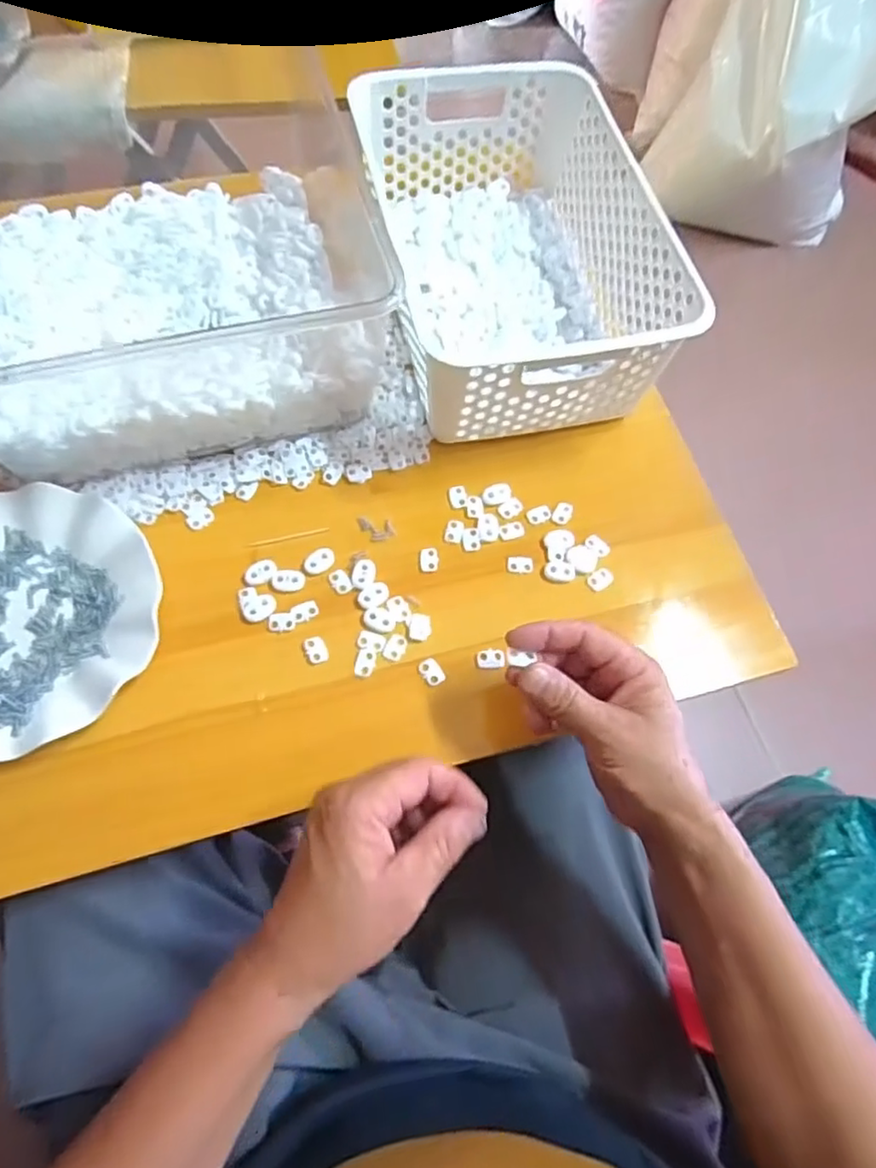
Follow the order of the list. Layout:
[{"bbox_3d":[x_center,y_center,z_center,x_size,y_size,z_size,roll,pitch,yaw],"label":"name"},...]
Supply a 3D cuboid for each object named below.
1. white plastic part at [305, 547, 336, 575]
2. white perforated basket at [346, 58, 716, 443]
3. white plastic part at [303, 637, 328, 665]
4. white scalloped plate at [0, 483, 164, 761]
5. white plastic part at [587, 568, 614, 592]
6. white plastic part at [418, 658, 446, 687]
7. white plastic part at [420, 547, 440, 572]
[{"bbox_3d":[-0.086,-0.017,0.469,0.024,0.004,0.017,-39,74,-18],"label":"white plastic part"},{"bbox_3d":[0.059,-0.274,0.529,0.208,0.098,0.301,-11,67,-8],"label":"white perforated basket"},{"bbox_3d":[-0.083,0.045,0.444,0.014,0.004,0.020,-21,69,-12],"label":"white plastic part"},{"bbox_3d":[-0.278,0.021,0.425,0.179,0.022,0.179,1,66,-3],"label":"white scalloped plate"},{"bbox_3d":[0.121,-0.003,0.481,0.020,0.004,0.014,-29,71,-15],"label":"white plastic part"},{"bbox_3d":[-0.004,0.060,0.444,0.014,0.004,0.020,-33,72,-17],"label":"white plastic part"},{"bbox_3d":[-0.006,-0.018,0.477,0.013,0.004,0.019,-5,66,-6],"label":"white plastic part"}]

